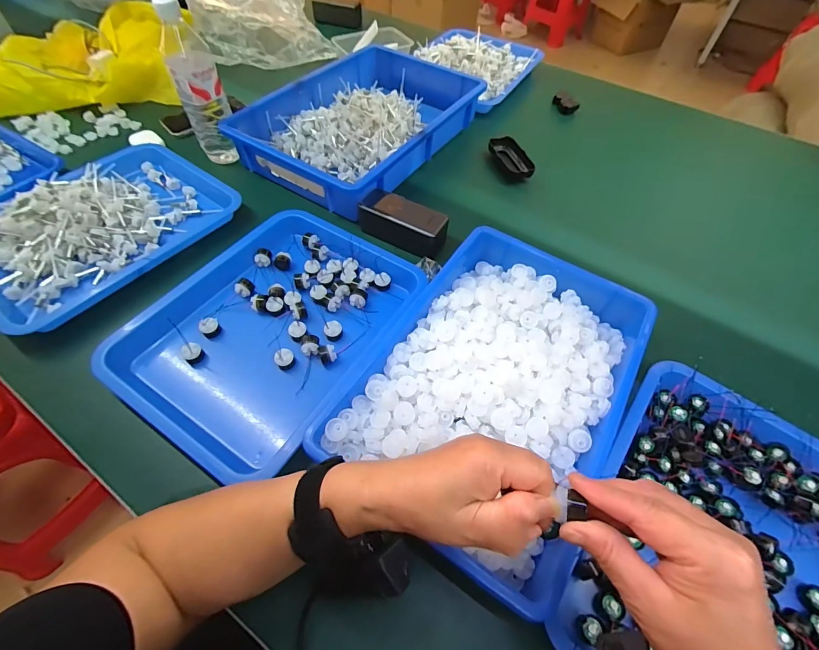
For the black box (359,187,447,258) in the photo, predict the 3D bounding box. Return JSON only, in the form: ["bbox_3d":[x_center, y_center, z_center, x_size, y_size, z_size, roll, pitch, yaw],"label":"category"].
[{"bbox_3d":[-0.009,-0.157,0.569,0.134,0.046,0.066,30,60,16],"label":"black box"}]

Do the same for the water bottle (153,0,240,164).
[{"bbox_3d":[-0.336,-0.381,0.601,0.068,0.212,0.071,-20,59,-15],"label":"water bottle"}]

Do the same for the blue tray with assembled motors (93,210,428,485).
[{"bbox_3d":[-0.169,-0.006,0.470,0.281,0.059,0.336,30,60,16],"label":"blue tray with assembled motors"}]

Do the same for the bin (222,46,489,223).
[{"bbox_3d":[-0.083,-0.390,0.713,0.303,0.065,0.438,27,59,15],"label":"bin"}]

